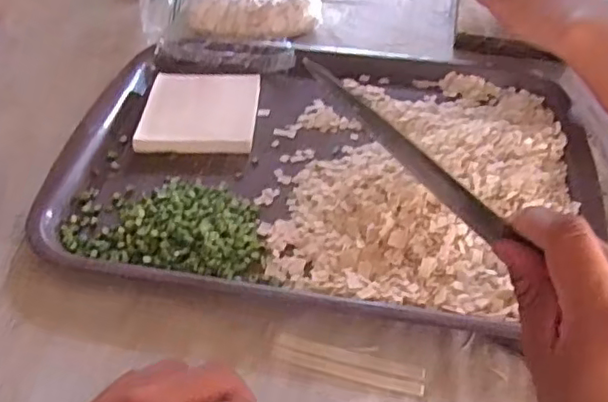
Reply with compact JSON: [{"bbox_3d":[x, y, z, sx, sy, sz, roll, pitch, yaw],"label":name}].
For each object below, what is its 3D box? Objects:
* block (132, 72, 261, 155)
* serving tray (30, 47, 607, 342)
[{"bbox_3d":[-0.091,-0.082,0.535,0.097,0.014,0.104,2,46,1],"label":"block"},{"bbox_3d":[0.018,-0.046,0.500,0.413,0.032,0.298,8,46,8],"label":"serving tray"}]

